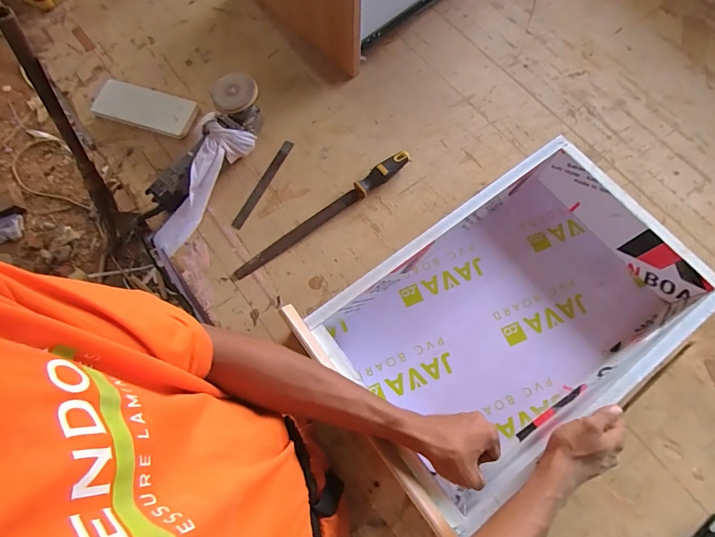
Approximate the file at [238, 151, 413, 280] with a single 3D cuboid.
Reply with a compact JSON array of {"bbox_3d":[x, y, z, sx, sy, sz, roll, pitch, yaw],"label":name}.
[{"bbox_3d":[-0.058,-0.097,0.684,0.359,0.031,0.026,-35,75,-10],"label":"file"}]

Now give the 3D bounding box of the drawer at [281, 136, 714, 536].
[{"bbox_3d":[0.217,0.068,0.580,0.518,0.118,0.333,-30,74,-9],"label":"drawer"}]

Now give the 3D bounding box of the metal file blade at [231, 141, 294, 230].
[{"bbox_3d":[-0.174,-0.155,0.725,0.021,0.007,0.194,25,74,9],"label":"metal file blade"}]

